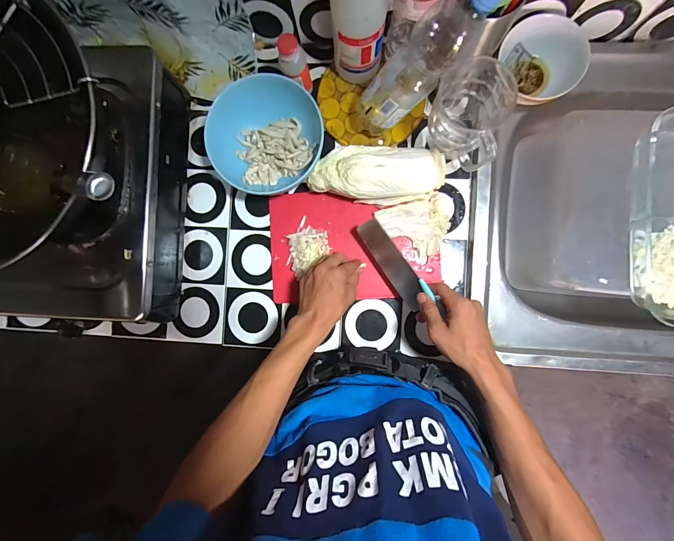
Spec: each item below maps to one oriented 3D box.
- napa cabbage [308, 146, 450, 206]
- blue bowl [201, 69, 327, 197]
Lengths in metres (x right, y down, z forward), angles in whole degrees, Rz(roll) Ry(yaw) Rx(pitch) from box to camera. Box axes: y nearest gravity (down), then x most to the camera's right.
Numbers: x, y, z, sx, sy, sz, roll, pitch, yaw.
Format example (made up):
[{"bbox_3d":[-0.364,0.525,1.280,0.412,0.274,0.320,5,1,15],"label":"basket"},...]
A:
[{"bbox_3d":[0.060,-0.146,0.468,0.197,0.063,0.082,3,90,4],"label":"napa cabbage"},{"bbox_3d":[-0.107,-0.209,0.483,0.166,0.068,0.157,0,89,4],"label":"blue bowl"}]

